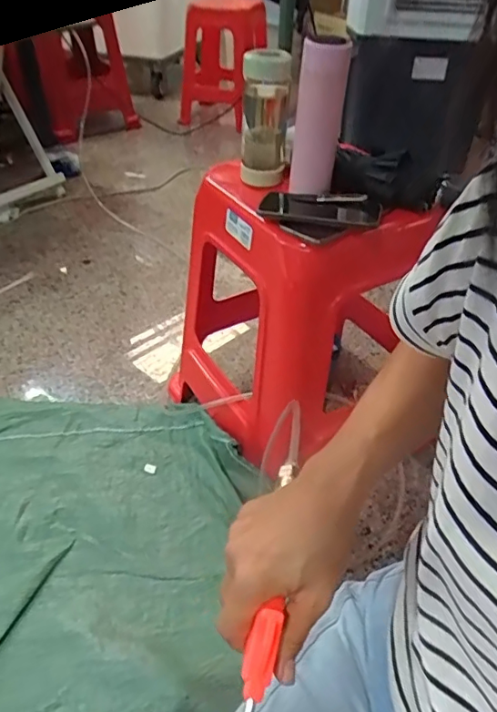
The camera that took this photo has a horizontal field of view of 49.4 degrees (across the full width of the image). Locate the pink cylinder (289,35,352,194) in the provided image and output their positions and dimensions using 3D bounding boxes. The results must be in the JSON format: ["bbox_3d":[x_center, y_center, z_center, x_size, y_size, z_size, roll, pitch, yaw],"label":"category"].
[{"bbox_3d":[0.092,-0.312,0.709,0.055,0.184,0.044,9,42,8],"label":"pink cylinder"}]

